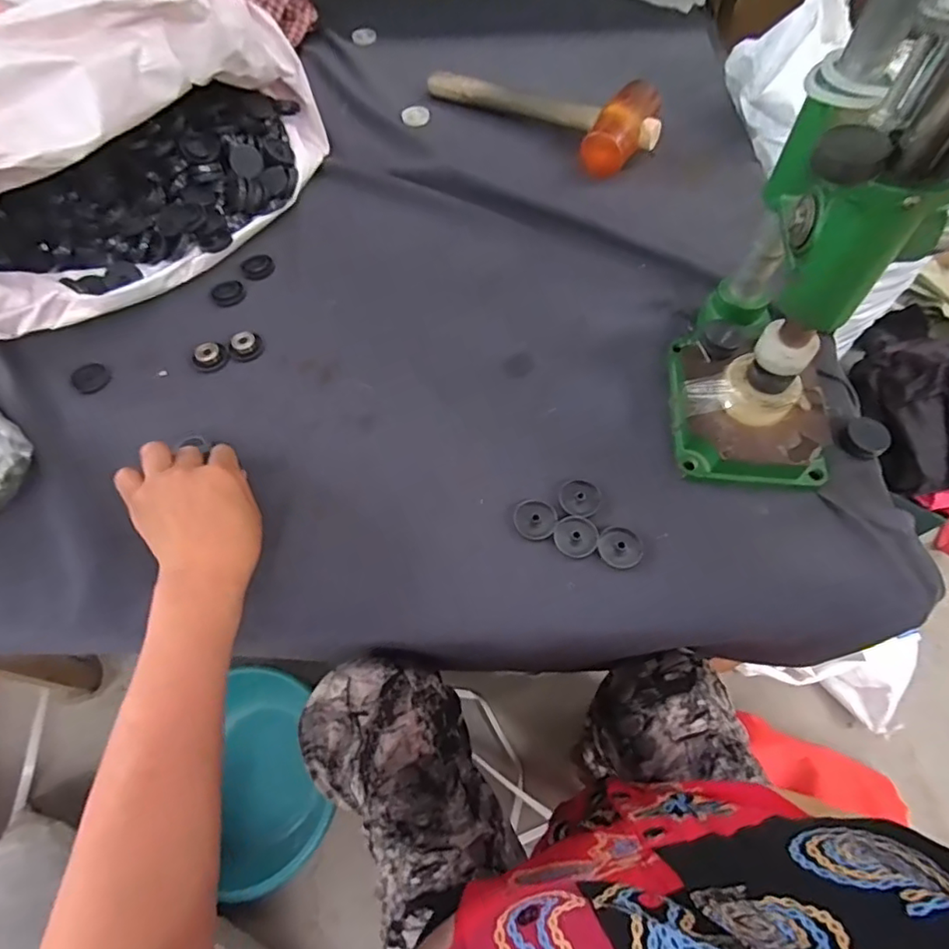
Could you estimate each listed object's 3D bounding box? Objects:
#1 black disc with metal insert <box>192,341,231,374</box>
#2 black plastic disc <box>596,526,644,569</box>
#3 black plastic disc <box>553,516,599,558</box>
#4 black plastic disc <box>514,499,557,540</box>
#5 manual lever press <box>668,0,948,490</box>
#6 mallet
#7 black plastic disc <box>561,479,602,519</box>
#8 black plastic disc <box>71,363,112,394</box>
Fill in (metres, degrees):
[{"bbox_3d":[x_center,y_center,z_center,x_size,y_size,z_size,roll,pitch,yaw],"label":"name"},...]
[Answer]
[{"bbox_3d":[-0.250,-0.111,0.531,0.025,0.015,0.029,39,68,19],"label":"black disc with metal insert"},{"bbox_3d":[0.113,0.055,0.431,0.033,0.004,0.031,0,61,0],"label":"black plastic disc"},{"bbox_3d":[0.079,0.047,0.435,0.034,0.004,0.031,0,61,0],"label":"black plastic disc"},{"bbox_3d":[0.048,0.035,0.444,0.033,0.004,0.033,0,61,0],"label":"black plastic disc"},{"bbox_3d":[0.243,-0.146,0.320,0.120,0.397,0.232,-7,57,-8],"label":"manual lever press"},{"bbox_3d":[0.085,-0.456,0.686,0.305,0.055,0.108,34,67,18],"label":"mallet"},{"bbox_3d":[0.085,0.018,0.449,0.031,0.004,0.032,0,61,0],"label":"black plastic disc"},{"bbox_3d":[-0.361,-0.091,0.527,0.037,0.004,0.030,36,67,18],"label":"black plastic disc"}]

